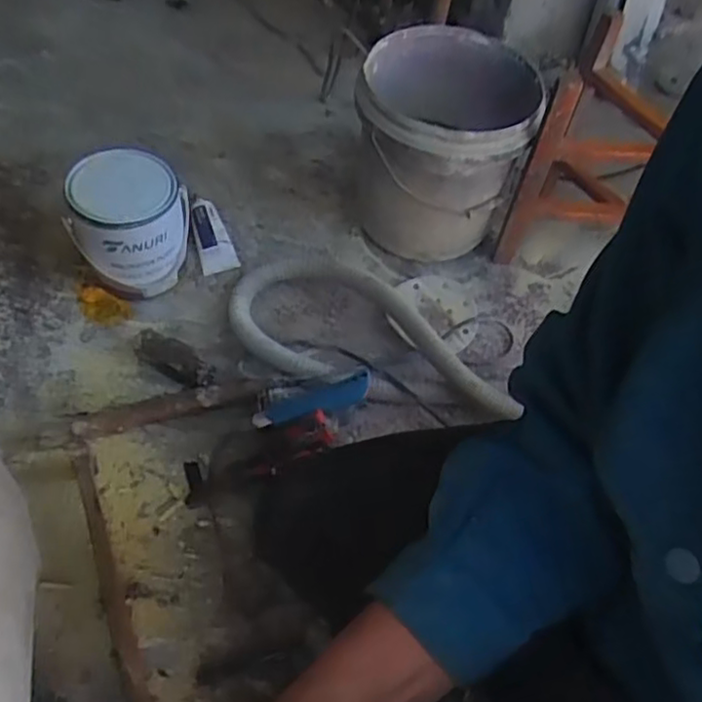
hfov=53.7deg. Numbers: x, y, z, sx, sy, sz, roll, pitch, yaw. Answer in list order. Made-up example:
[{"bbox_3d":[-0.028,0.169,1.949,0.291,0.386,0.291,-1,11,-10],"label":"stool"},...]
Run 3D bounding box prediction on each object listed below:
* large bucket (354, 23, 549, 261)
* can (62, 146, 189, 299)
[{"bbox_3d":[0.134,-0.311,1.069,0.243,0.253,0.259,3,55,-4],"label":"large bucket"},{"bbox_3d":[-0.314,-0.176,0.986,0.137,0.185,0.128,3,55,-4],"label":"can"}]

